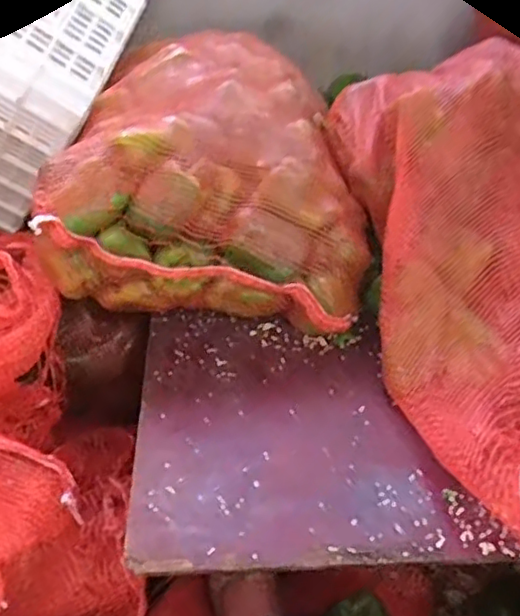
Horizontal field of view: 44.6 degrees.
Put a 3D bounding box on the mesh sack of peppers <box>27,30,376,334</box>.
[{"bbox_3d":[-0.074,-0.212,0.981,0.423,0.251,0.494,-1,36,-5],"label":"mesh sack of peppers"}]

